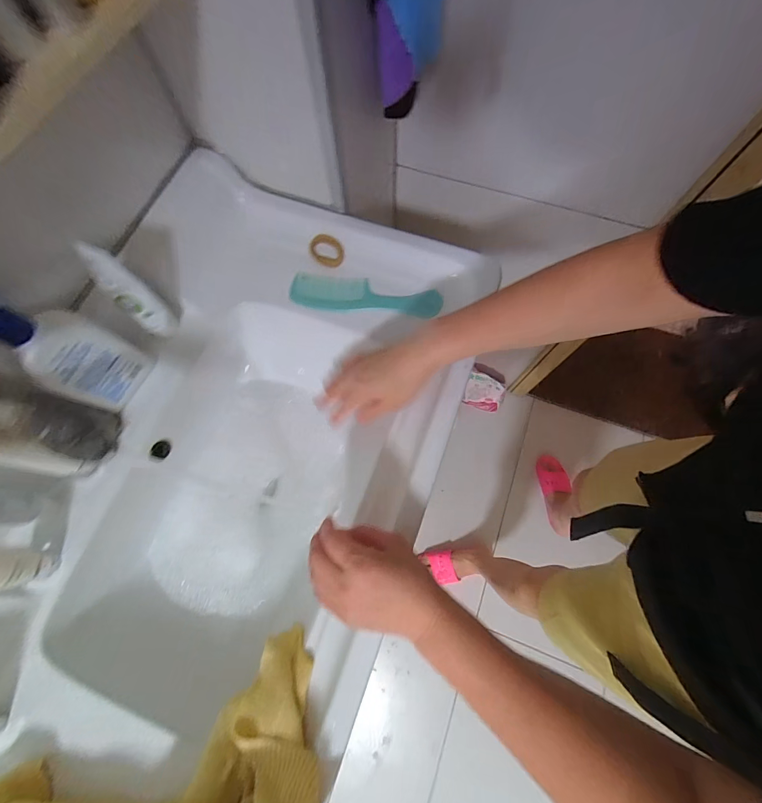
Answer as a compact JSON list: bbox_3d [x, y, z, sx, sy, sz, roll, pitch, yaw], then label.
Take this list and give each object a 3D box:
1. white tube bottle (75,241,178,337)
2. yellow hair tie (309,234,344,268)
[{"bbox_3d":[-0.297,-0.125,0.417,0.029,0.145,0.040,40,77,14],"label":"white tube bottle"},{"bbox_3d":[-0.081,-0.225,0.522,0.052,0.004,0.043,19,101,-3],"label":"yellow hair tie"}]

